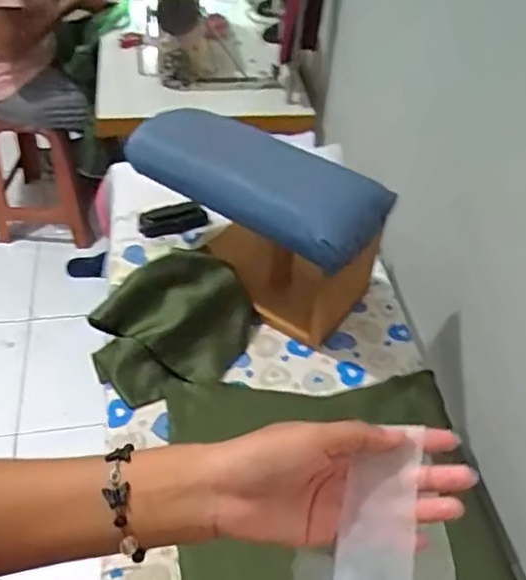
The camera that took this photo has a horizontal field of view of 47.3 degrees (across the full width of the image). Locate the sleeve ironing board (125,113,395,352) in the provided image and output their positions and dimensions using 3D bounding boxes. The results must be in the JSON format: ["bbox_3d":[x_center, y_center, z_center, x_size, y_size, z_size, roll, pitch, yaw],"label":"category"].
[{"bbox_3d":[-0.018,-0.096,0.804,0.330,0.233,0.137,27,49,19],"label":"sleeve ironing board"}]

